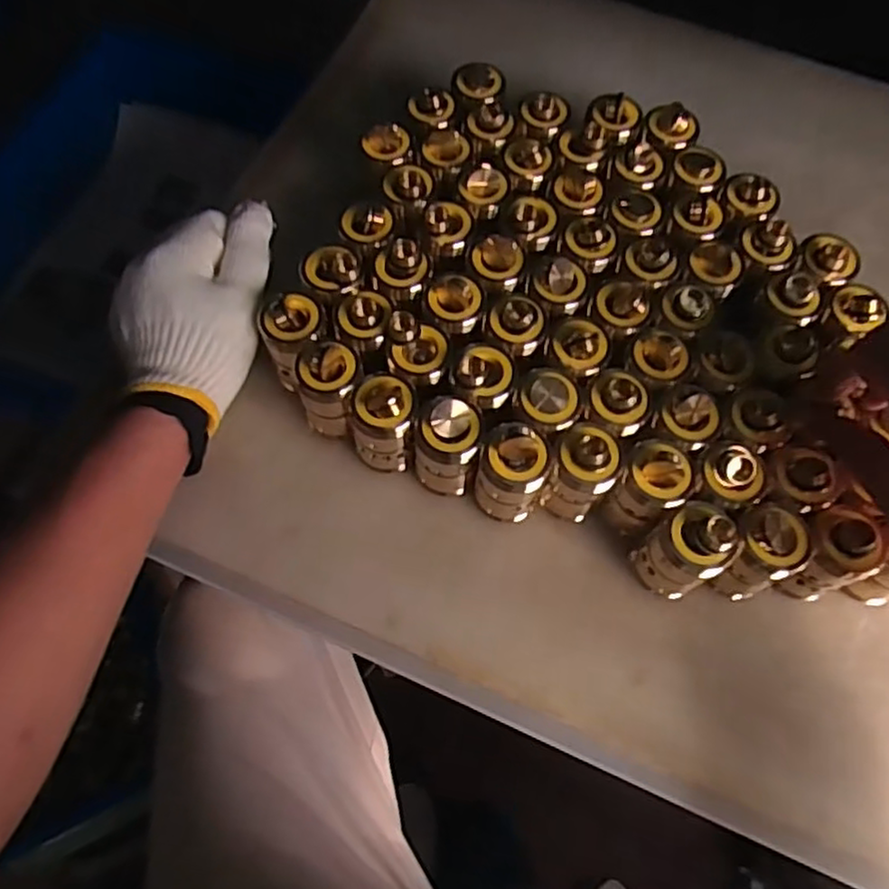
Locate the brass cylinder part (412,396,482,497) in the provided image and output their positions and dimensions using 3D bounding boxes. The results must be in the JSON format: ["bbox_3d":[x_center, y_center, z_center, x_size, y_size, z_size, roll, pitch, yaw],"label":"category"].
[{"bbox_3d":[0.002,0.001,0.407,0.034,0.074,0.035,0,68,-1],"label":"brass cylinder part"}]

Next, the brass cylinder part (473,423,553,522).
[{"bbox_3d":[0.038,0.016,0.401,0.037,0.070,0.036,0,68,-1],"label":"brass cylinder part"}]

